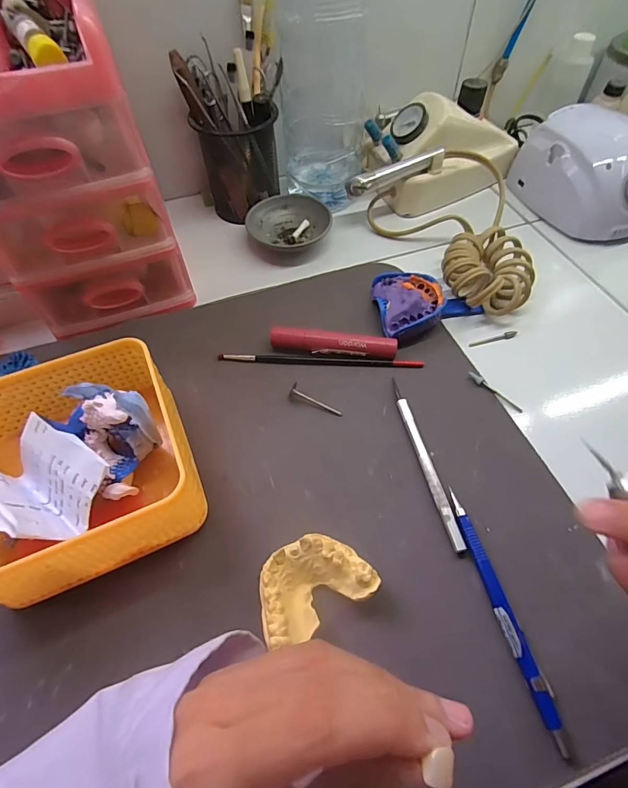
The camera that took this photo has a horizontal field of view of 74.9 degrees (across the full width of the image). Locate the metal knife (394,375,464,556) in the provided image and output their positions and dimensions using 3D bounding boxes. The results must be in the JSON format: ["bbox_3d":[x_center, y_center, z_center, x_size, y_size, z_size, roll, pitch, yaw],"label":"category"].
[{"bbox_3d":[0.079,0.045,0.295,0.008,0.007,0.135,-11,57,-5],"label":"metal knife"}]

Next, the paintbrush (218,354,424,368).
[{"bbox_3d":[0.005,-0.029,0.347,0.170,0.004,0.010,3,57,5],"label":"paintbrush"}]

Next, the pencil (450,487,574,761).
[{"bbox_3d":[0.109,0.124,0.240,0.013,0.008,0.136,-14,57,-7],"label":"pencil"}]

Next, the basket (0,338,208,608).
[{"bbox_3d":[-0.151,0.045,0.267,0.130,0.067,0.133,-23,59,-13],"label":"basket"}]

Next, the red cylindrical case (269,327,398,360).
[{"bbox_3d":[0.016,-0.042,0.347,0.105,0.017,0.015,8,57,7],"label":"red cylindrical case"}]

